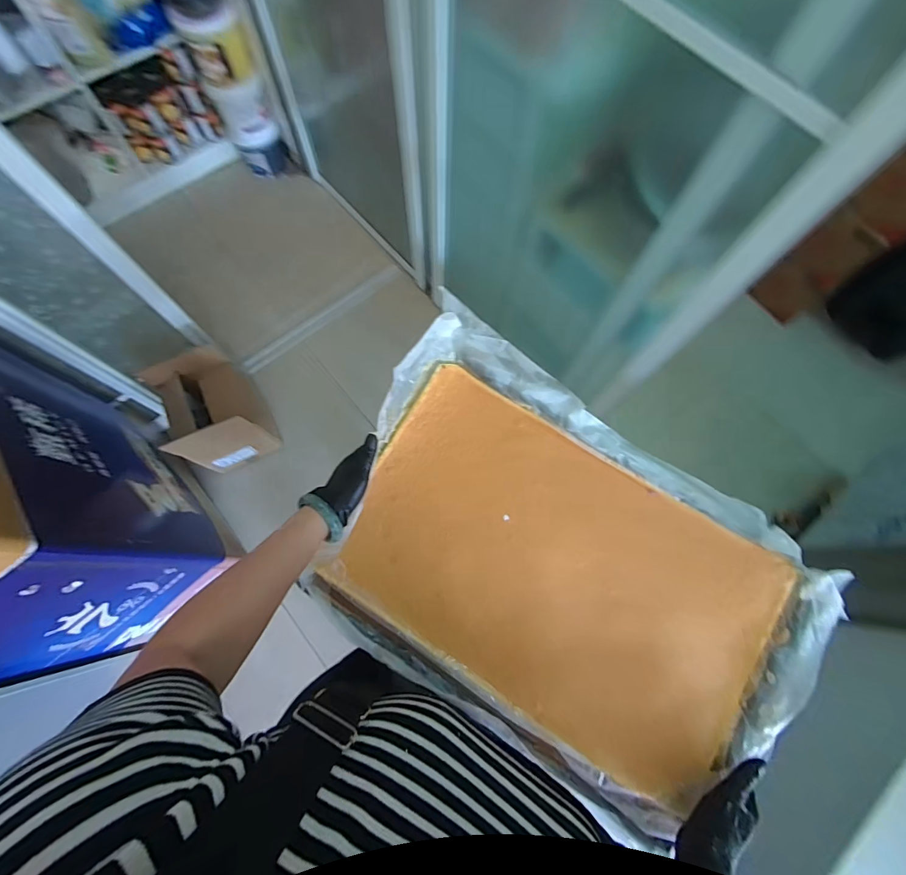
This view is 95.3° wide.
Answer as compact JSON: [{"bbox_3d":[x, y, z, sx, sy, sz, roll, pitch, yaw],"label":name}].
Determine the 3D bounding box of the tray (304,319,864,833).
[{"bbox_3d":[0.144,0.166,0.542,0.621,0.068,0.411,32,76,7],"label":"tray"}]

